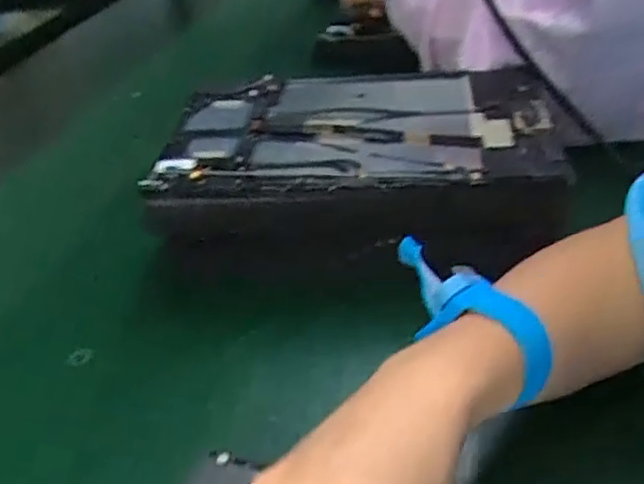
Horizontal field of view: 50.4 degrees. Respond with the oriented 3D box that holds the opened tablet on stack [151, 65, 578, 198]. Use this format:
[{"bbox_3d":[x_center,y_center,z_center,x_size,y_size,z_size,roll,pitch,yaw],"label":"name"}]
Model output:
[{"bbox_3d":[0.020,-0.074,0.432,0.235,0.012,0.139,0,40,8],"label":"opened tablet on stack"}]

